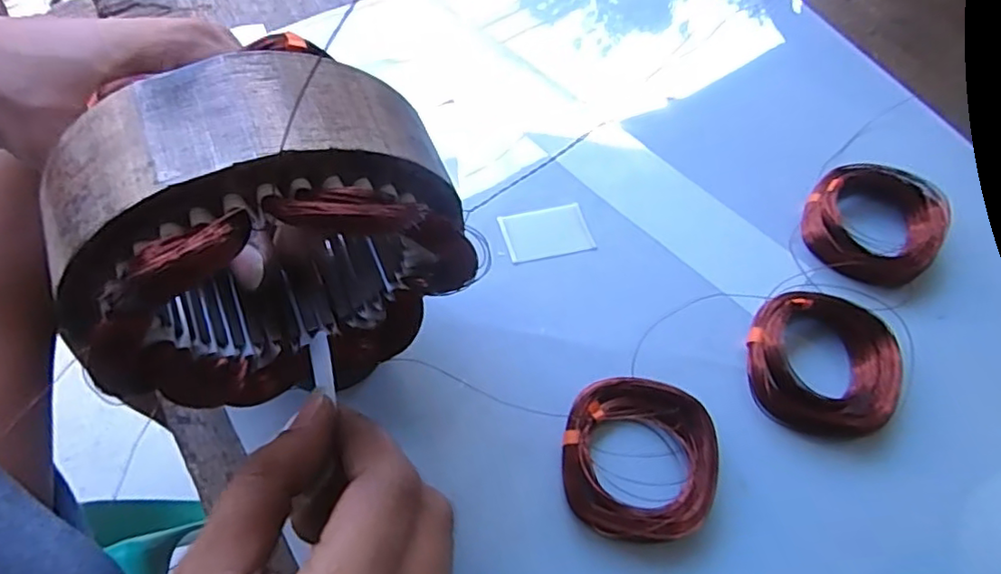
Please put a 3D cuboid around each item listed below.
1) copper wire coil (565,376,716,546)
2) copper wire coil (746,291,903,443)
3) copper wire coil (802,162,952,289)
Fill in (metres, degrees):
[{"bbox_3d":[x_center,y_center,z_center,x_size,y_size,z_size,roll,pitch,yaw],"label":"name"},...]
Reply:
[{"bbox_3d":[0.056,0.069,0.244,0.060,0.010,0.064,1,63,-2],"label":"copper wire coil"},{"bbox_3d":[0.141,0.034,0.265,0.057,0.021,0.064,6,63,1],"label":"copper wire coil"},{"bbox_3d":[0.187,-0.034,0.300,0.059,0.020,0.061,1,63,-2],"label":"copper wire coil"}]

